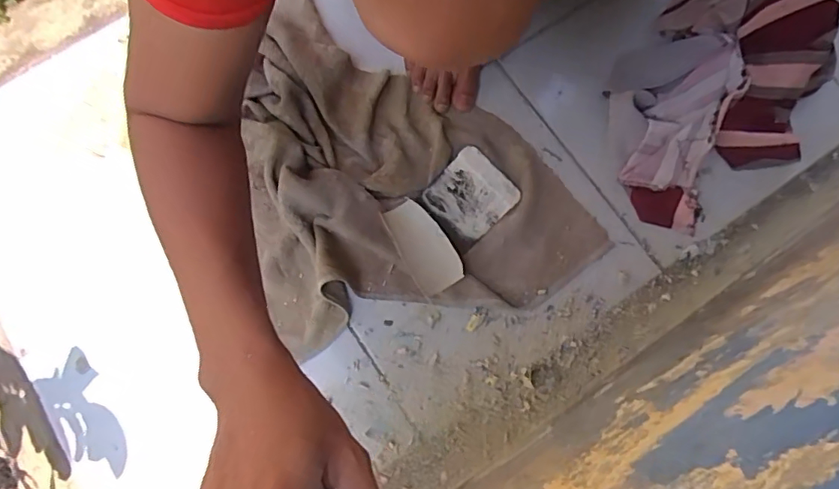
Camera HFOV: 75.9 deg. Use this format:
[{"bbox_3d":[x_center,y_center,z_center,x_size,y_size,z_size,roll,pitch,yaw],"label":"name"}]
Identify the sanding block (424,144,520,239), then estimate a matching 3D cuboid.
[{"bbox_3d":[0.056,-0.053,0.566,0.079,0.006,0.080,40,82,7],"label":"sanding block"}]

